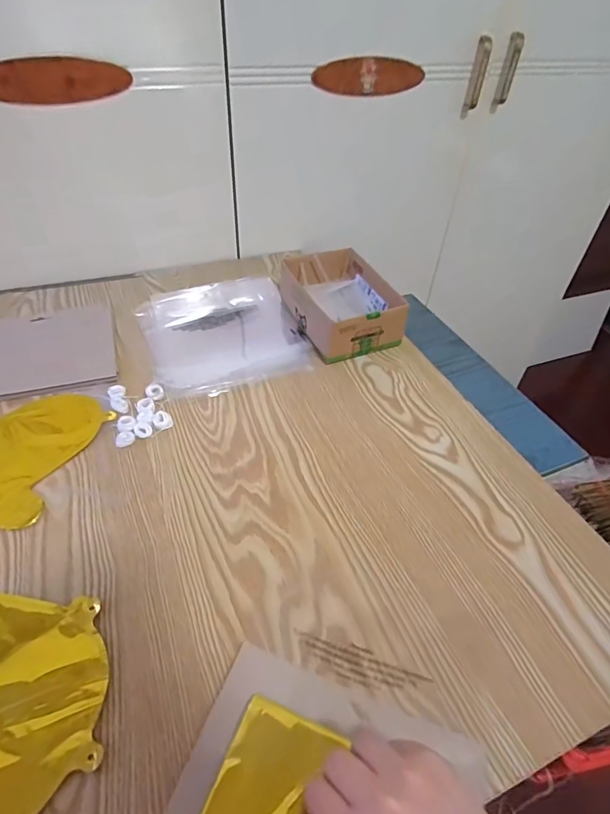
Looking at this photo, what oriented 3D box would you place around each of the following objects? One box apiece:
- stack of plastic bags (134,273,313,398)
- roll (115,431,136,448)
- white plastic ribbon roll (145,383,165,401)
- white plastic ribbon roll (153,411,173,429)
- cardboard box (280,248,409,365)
[{"bbox_3d":[-0.120,-0.117,0.677,0.219,0.012,0.247,-16,48,-18],"label":"stack of plastic bags"},{"bbox_3d":[-0.202,0.036,0.512,0.020,0.006,0.018,-17,48,-20],"label":"roll"},{"bbox_3d":[-0.186,-0.020,0.565,0.021,0.009,0.023,2,45,-2],"label":"white plastic ribbon roll"},{"bbox_3d":[-0.167,0.014,0.533,0.022,0.012,0.020,2,45,-2],"label":"white plastic ribbon roll"},{"bbox_3d":[0.052,-0.156,0.680,0.125,0.070,0.183,-14,47,-17],"label":"cardboard box"}]

